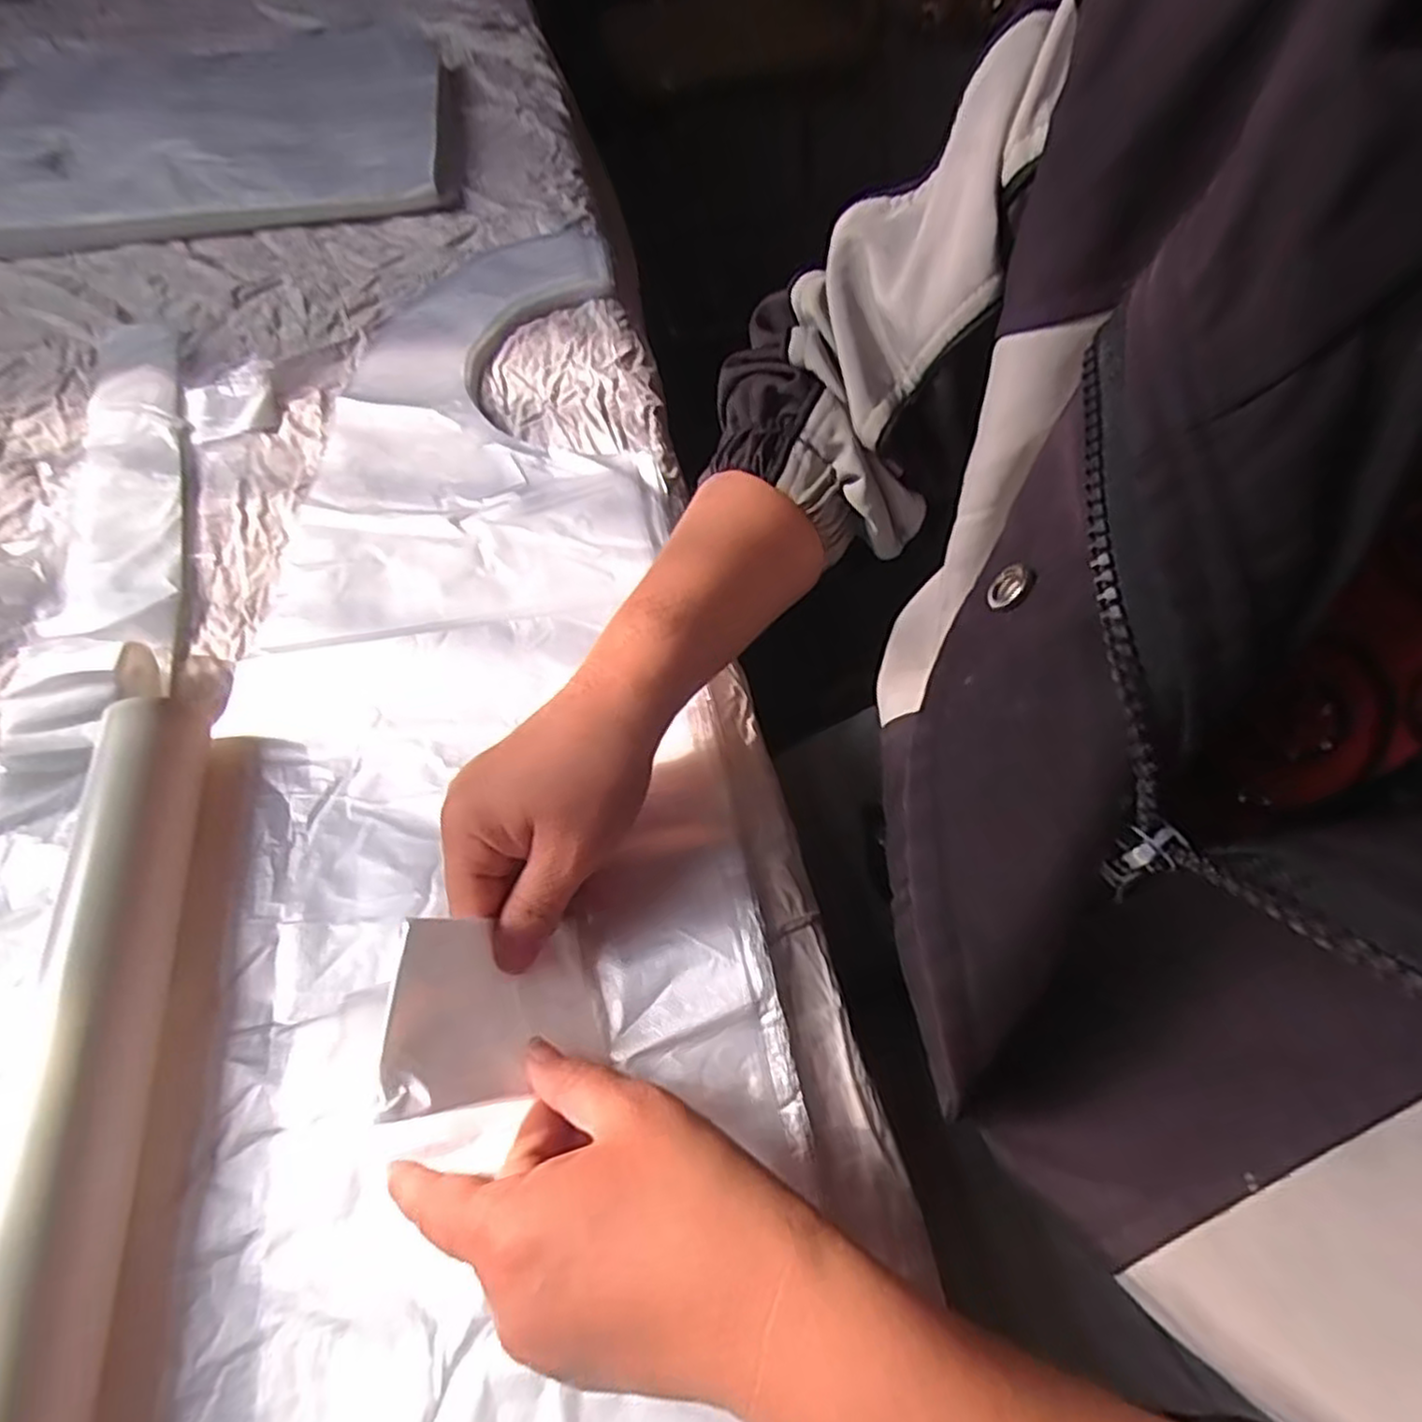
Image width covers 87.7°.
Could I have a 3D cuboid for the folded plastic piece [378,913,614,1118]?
[{"bbox_3d":[-0.074,0.105,0.264,0.079,0.009,0.060,14,52,-40],"label":"folded plastic piece"}]

